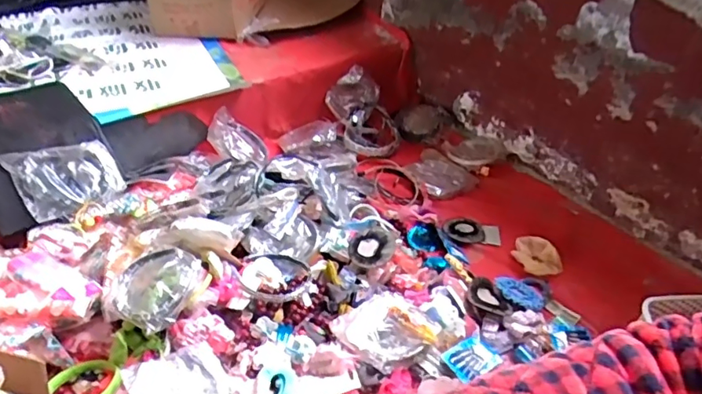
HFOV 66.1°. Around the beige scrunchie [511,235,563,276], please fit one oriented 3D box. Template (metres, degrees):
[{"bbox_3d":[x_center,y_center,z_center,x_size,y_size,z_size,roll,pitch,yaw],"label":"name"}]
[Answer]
[{"bbox_3d":[0.401,0.128,1.171,0.071,0.035,0.105,-14,39,-21],"label":"beige scrunchie"}]

